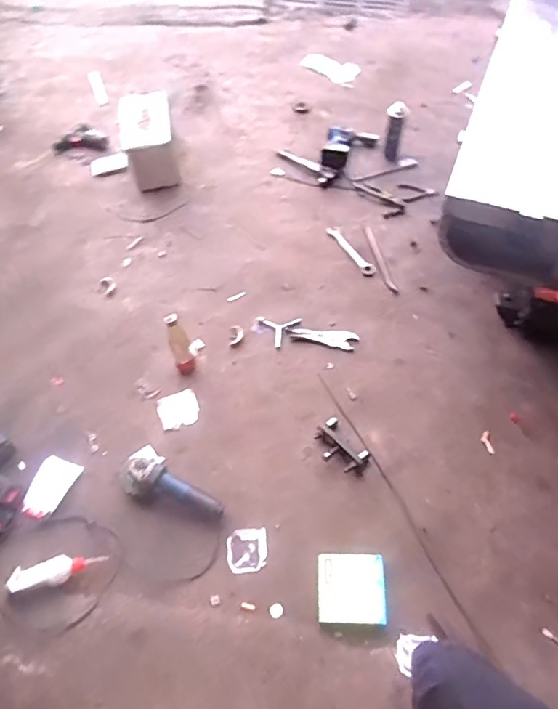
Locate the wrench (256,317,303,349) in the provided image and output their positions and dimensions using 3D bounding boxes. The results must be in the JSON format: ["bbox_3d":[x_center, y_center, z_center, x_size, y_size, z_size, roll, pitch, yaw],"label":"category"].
[{"bbox_3d":[0.011,-0.096,1.739,0.119,0.022,0.129,-28,59,-15],"label":"wrench"}]

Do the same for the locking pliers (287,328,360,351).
[{"bbox_3d":[0.144,-0.063,1.725,0.217,0.013,0.058,14,79,4],"label":"locking pliers"}]

